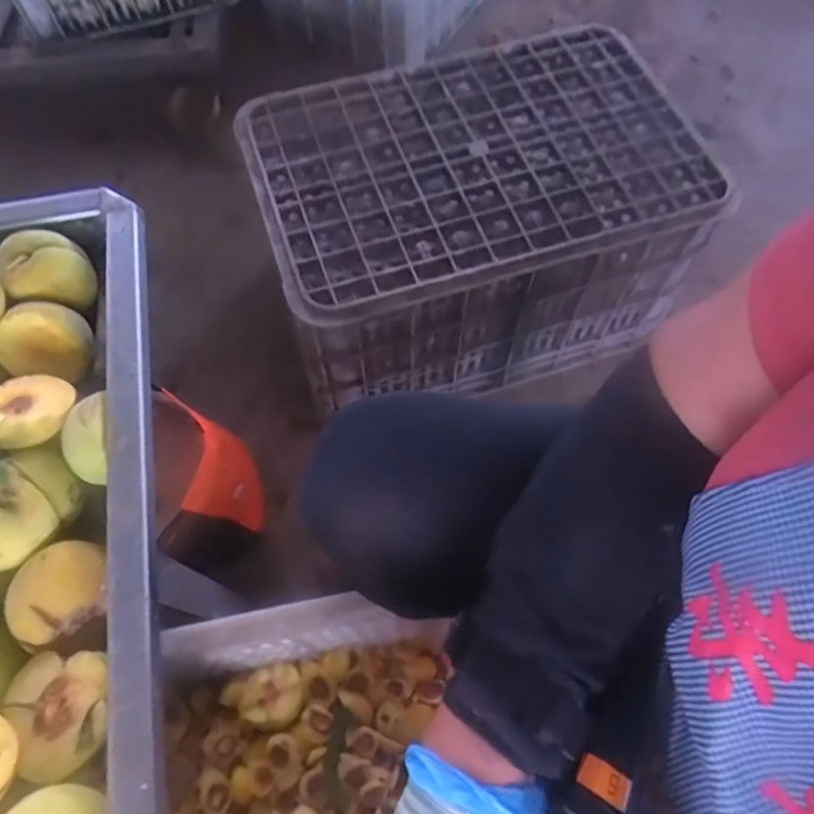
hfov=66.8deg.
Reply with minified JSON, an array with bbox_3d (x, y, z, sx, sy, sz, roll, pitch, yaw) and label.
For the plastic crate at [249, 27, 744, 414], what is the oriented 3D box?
[{"bbox_3d":[0.106,-0.265,0.876,0.586,0.296,0.374,-19,66,-8],"label":"plastic crate"}]

